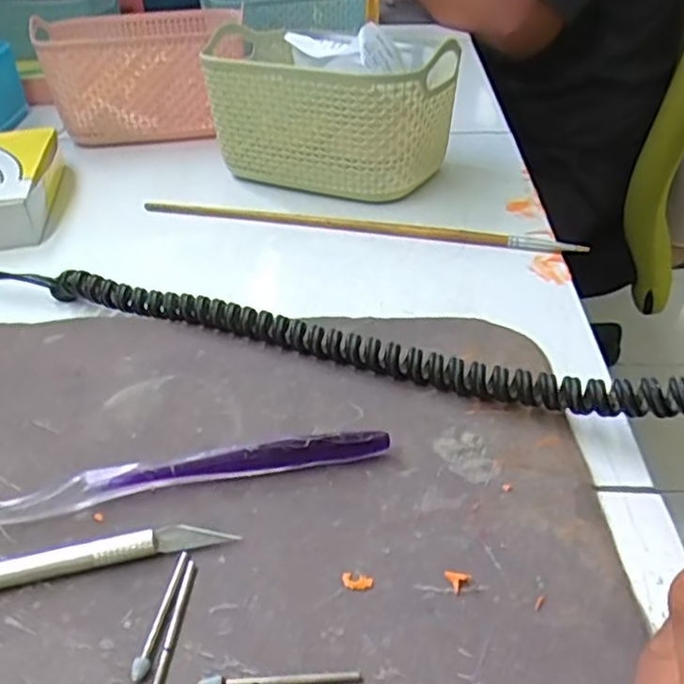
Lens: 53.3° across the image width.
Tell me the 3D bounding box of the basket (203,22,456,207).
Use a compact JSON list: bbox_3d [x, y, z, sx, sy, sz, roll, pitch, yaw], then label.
[{"bbox_3d":[-0.013,-0.163,0.485,0.183,0.085,0.118,17,38,25],"label":"basket"}]

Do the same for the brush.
[{"bbox_3d":[0.003,-0.071,0.417,0.274,0.008,0.012,8,35,14],"label":"brush"}]

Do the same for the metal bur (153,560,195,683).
[{"bbox_3d":[-0.048,0.081,0.194,0.004,0.004,0.044,1,34,4],"label":"metal bur"}]

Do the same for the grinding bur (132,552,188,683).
[{"bbox_3d":[-0.052,0.078,0.198,0.004,0.004,0.041,3,34,7],"label":"grinding bur"}]

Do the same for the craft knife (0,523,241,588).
[{"bbox_3d":[-0.102,0.071,0.207,0.135,0.009,0.008,-9,35,-11],"label":"craft knife"}]

